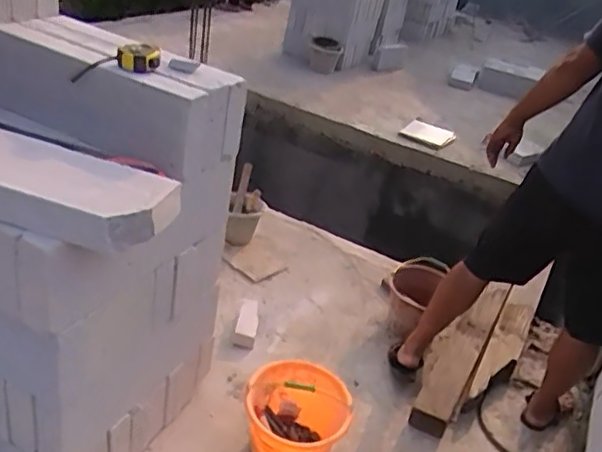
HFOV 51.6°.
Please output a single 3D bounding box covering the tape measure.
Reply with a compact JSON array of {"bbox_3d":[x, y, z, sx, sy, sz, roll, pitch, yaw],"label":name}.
[{"bbox_3d":[-0.422,-0.371,1.415,0.213,0.060,0.073,-3,28,19],"label":"tape measure"}]

